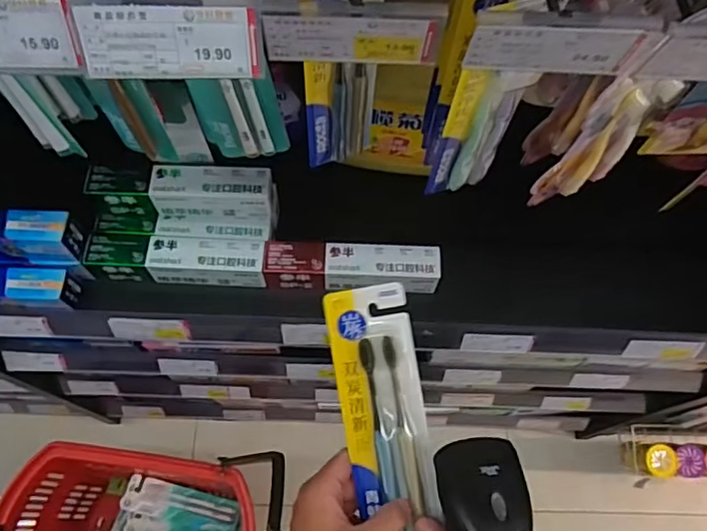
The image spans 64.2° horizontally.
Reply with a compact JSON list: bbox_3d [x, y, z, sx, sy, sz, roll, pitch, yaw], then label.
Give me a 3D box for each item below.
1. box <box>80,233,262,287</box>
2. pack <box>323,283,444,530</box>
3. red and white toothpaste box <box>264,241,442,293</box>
[{"bbox_3d":[-0.227,-0.007,0.736,0.223,0.047,0.051,3,66,-1],"label":"box"},{"bbox_3d":[0.026,0.131,0.436,0.062,0.022,0.229,-9,84,-6],"label":"pack"},{"bbox_3d":[-0.002,0.004,0.739,0.224,0.046,0.054,1,66,-1],"label":"red and white toothpaste box"}]

